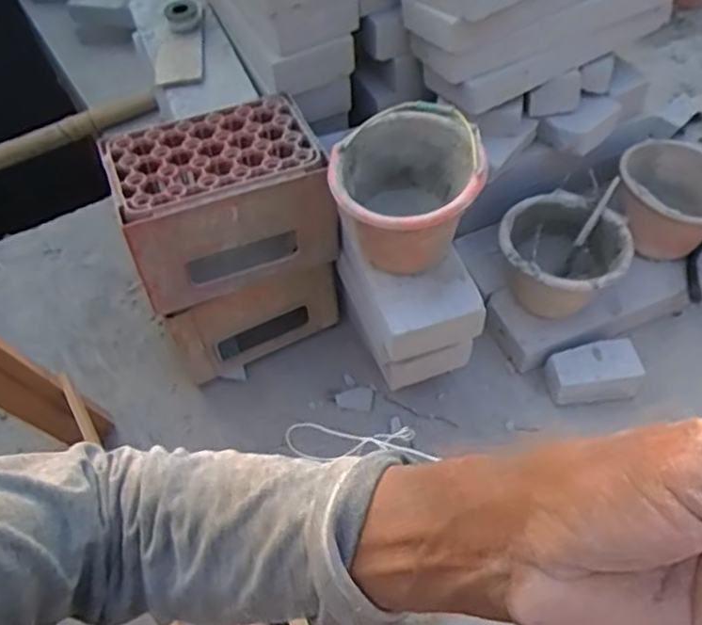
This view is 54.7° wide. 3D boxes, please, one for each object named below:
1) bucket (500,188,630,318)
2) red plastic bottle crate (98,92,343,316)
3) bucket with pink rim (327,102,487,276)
[{"bbox_3d":[0.507,-0.120,1.677,0.314,0.195,0.301,-1,54,2],"label":"bucket"},{"bbox_3d":[-0.279,-0.241,1.514,0.430,0.289,0.298,-20,56,-12],"label":"red plastic bottle crate"},{"bbox_3d":[0.111,-0.235,1.379,0.277,0.223,0.307,1,55,3],"label":"bucket with pink rim"}]

